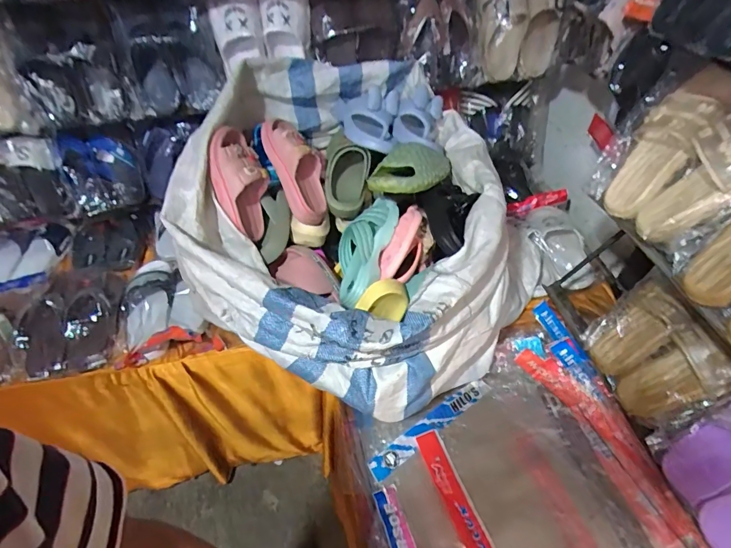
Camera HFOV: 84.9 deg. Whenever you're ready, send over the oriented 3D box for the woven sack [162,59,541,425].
[{"bbox_3d":[-0.006,-0.110,0.808,0.649,0.365,0.595,24,53,23],"label":"woven sack"}]

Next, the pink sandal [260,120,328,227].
[{"bbox_3d":[-0.139,-0.214,0.834,0.097,0.218,0.083,-33,26,-25],"label":"pink sandal"}]

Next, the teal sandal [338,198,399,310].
[{"bbox_3d":[-0.002,-0.042,0.788,0.106,0.090,0.231,12,71,5],"label":"teal sandal"}]

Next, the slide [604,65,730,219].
[{"bbox_3d":[0.437,-0.189,0.593,0.061,0.221,0.091,-4,41,-37],"label":"slide"}]

